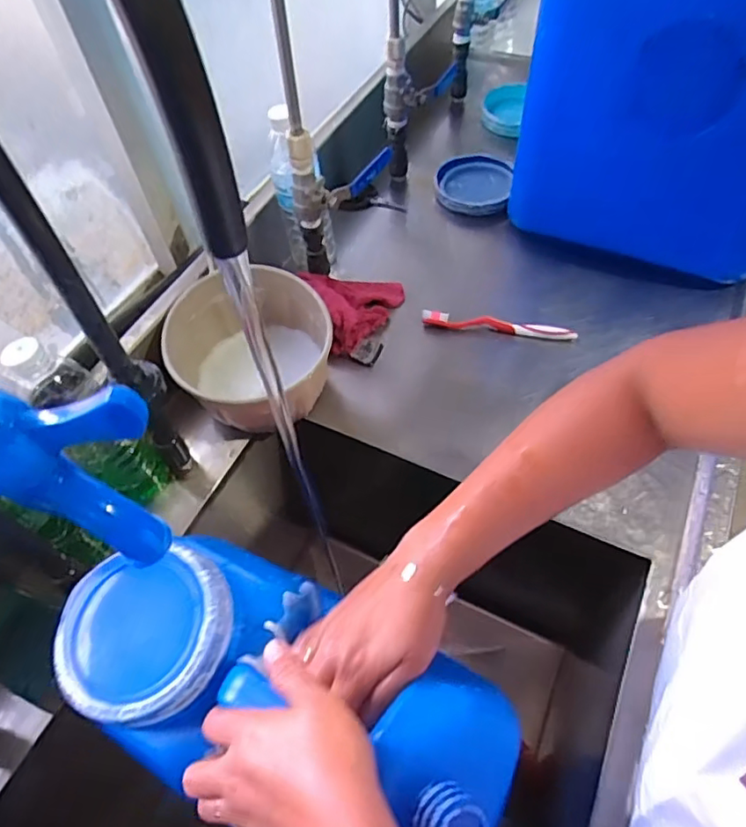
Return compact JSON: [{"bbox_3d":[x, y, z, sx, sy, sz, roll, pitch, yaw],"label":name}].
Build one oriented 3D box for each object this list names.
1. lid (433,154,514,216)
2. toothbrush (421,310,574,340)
[{"bbox_3d":[0.148,-0.337,0.848,0.110,0.029,0.115,-2,56,3],"label":"lid"},{"bbox_3d":[0.154,-0.110,0.707,0.185,0.023,0.019,6,57,8],"label":"toothbrush"}]

